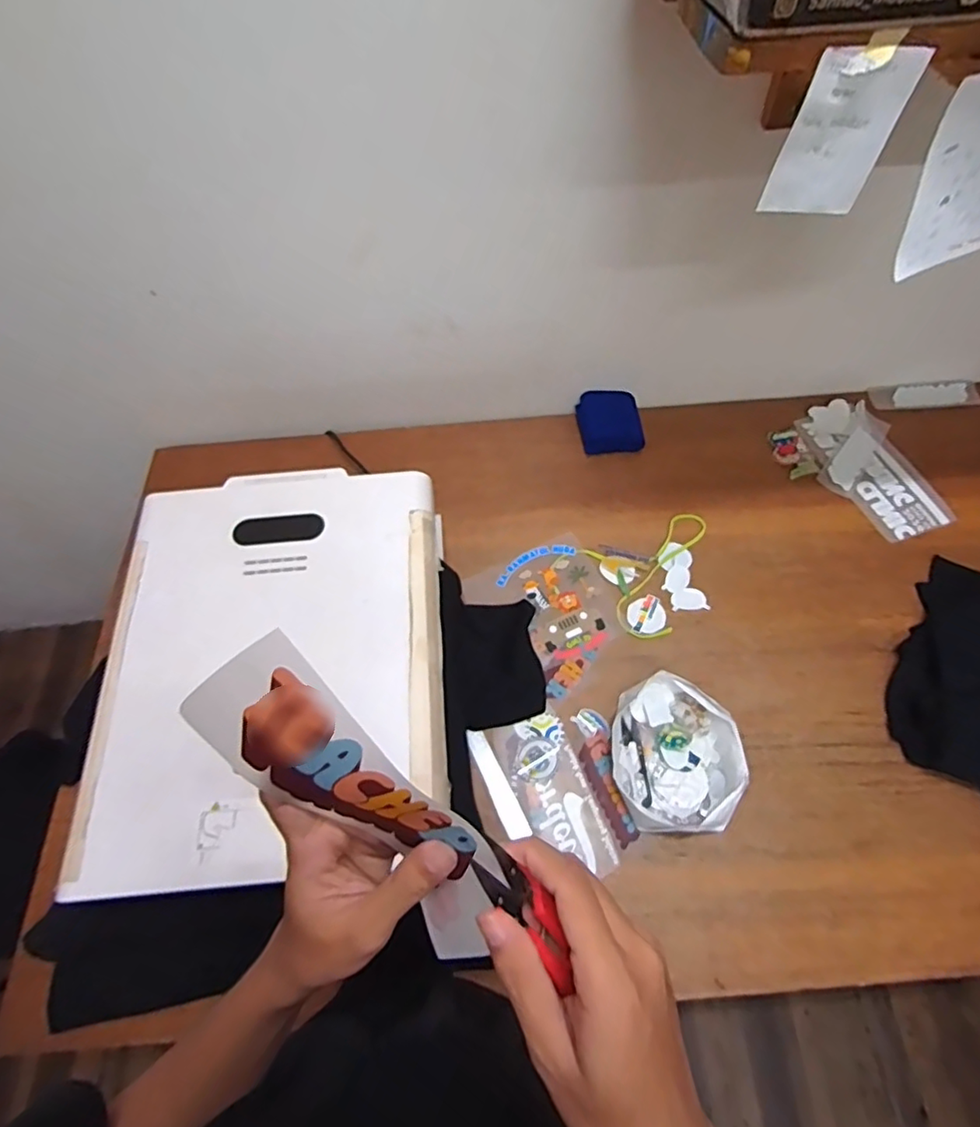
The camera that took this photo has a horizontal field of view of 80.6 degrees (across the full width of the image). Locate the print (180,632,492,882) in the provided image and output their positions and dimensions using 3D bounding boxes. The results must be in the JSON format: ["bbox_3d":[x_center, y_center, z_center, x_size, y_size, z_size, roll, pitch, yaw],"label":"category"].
[{"bbox_3d":[-0.064,0.096,0.259,0.055,0.148,0.020,-34,20,12],"label":"print"}]

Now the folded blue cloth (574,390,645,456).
[{"bbox_3d":[0.220,-0.260,1.055,0.112,0.038,0.118,-4,61,0],"label":"folded blue cloth"}]

